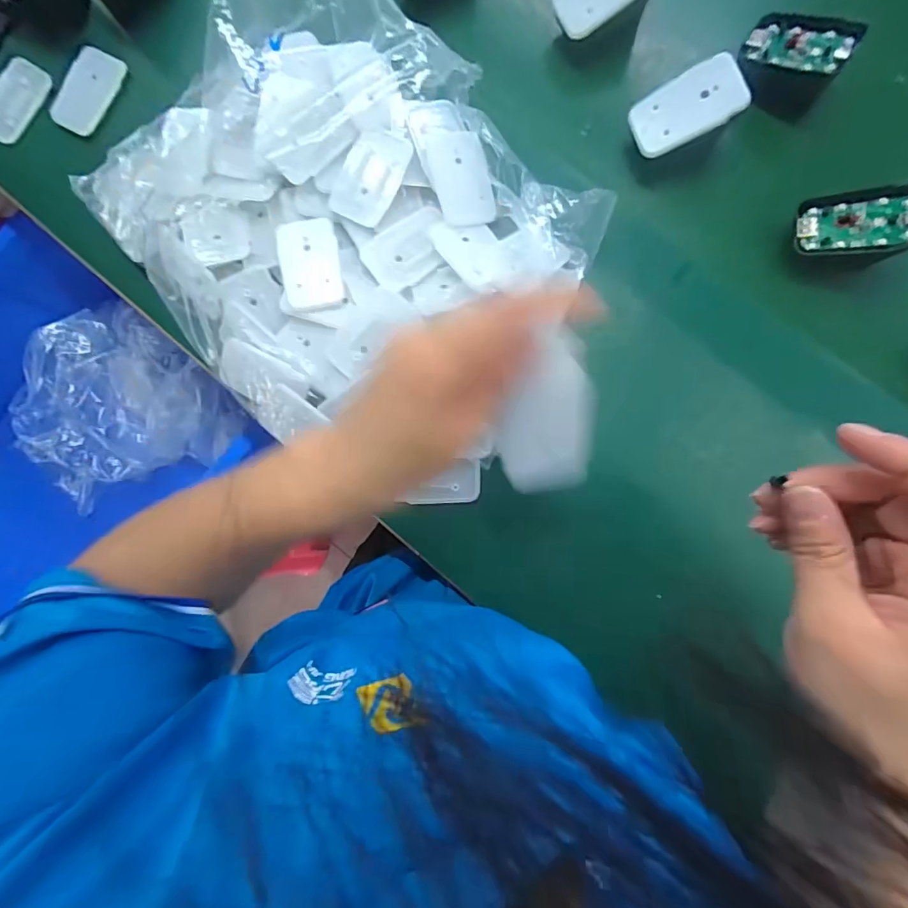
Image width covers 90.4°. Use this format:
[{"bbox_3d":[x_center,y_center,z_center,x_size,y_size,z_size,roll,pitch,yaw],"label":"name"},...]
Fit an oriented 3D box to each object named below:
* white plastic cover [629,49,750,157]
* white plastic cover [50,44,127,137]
[{"bbox_3d":[0.161,-0.241,0.313,0.068,0.005,0.044,-22,85,23],"label":"white plastic cover"},{"bbox_3d":[-0.309,-0.305,0.377,0.041,0.011,0.068,32,89,9],"label":"white plastic cover"}]

